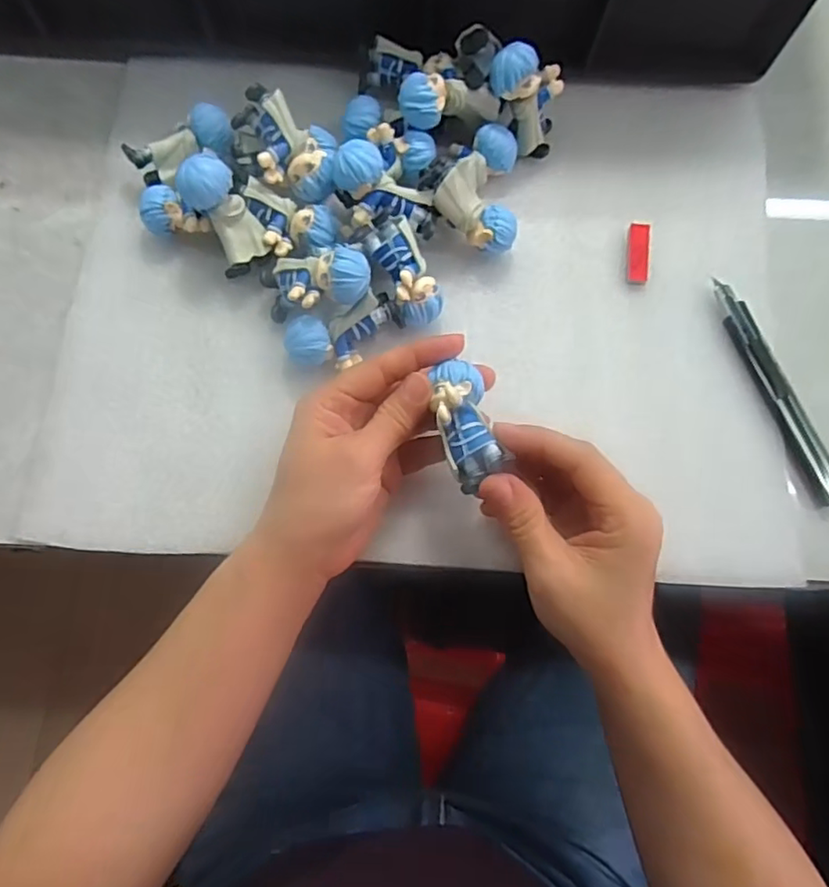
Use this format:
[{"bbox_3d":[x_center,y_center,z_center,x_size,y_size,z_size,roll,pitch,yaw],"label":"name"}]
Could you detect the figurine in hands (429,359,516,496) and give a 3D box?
[{"bbox_3d":[0.023,-0.009,0.267,0.027,0.018,0.060,-11,80,-5],"label":"figurine in hands"}]

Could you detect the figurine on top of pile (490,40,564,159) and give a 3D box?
[{"bbox_3d":[0.066,-0.204,0.350,0.035,0.062,0.030,-38,54,2],"label":"figurine on top of pile"}]

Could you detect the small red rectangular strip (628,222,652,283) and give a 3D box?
[{"bbox_3d":[0.135,-0.115,0.355,0.013,0.006,0.038,8,75,1],"label":"small red rectangular strip"}]

